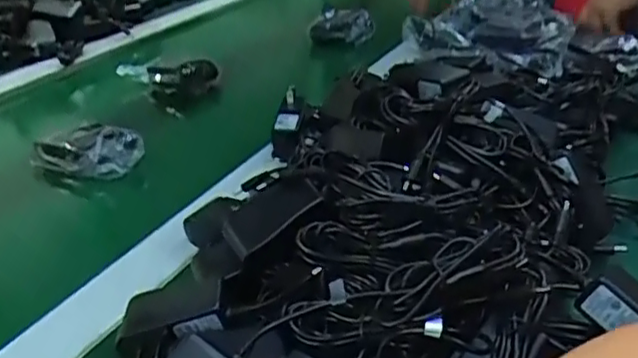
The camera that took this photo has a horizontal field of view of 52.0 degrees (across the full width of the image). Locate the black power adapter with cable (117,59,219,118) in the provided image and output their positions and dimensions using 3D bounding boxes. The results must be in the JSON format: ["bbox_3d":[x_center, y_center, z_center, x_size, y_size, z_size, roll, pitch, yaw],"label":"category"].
[{"bbox_3d":[-0.213,-0.133,0.924,0.138,0.071,0.097,9,33,23],"label":"black power adapter with cable"}]

